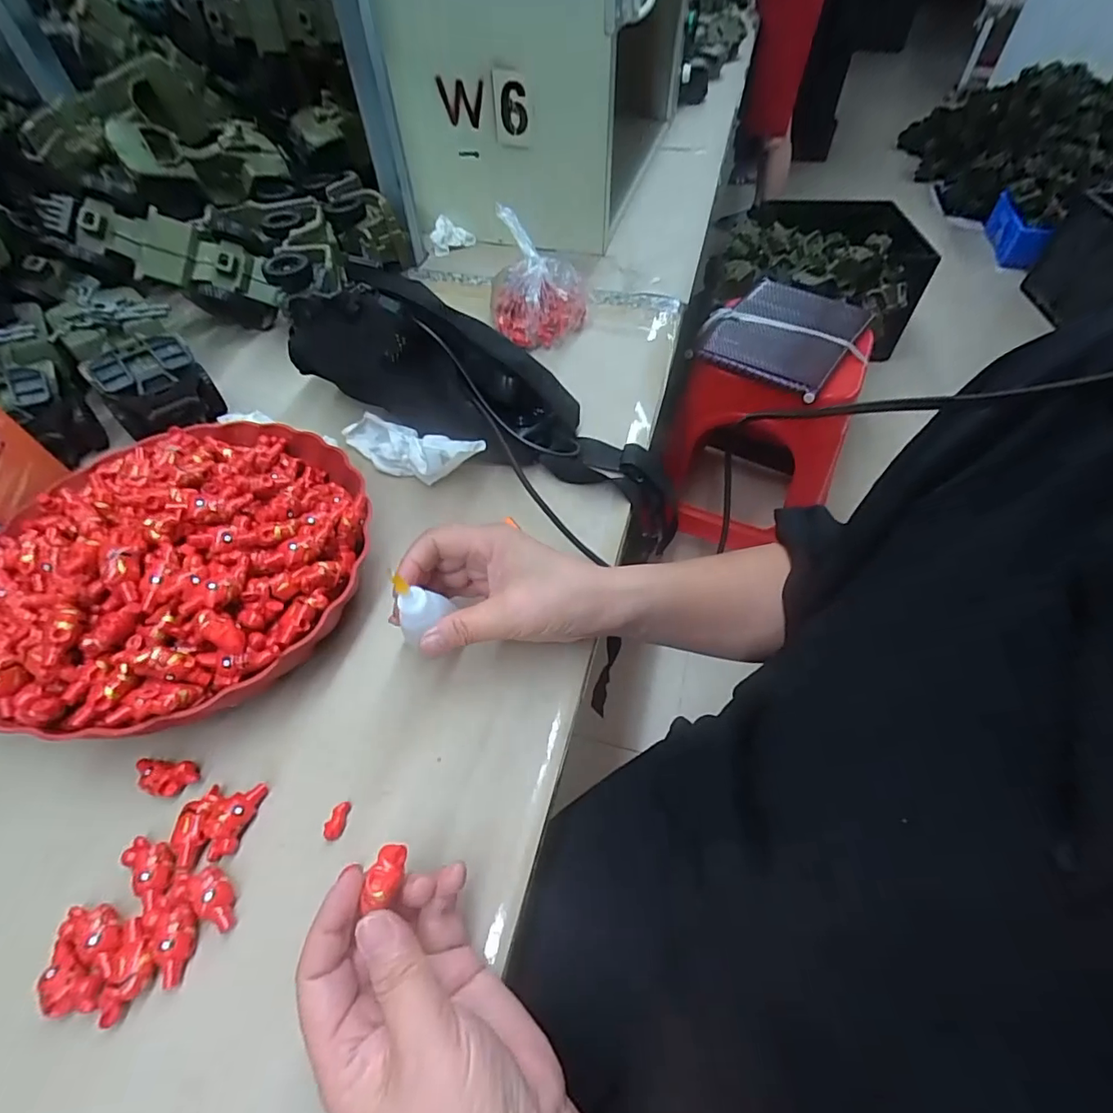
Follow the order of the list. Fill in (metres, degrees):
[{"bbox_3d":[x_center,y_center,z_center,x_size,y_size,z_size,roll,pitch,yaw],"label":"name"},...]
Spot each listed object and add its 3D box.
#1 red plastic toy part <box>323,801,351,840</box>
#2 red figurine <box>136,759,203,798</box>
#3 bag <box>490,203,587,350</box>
[{"bbox_3d":[-0.116,0.140,0.285,0.009,0.006,0.019,13,54,7],"label":"red plastic toy part"},{"bbox_3d":[-0.217,0.121,0.296,0.036,0.013,0.019,7,53,3],"label":"red figurine"},{"bbox_3d":[-0.021,-0.293,0.577,0.101,0.088,0.130,-6,53,-3],"label":"bag"}]

